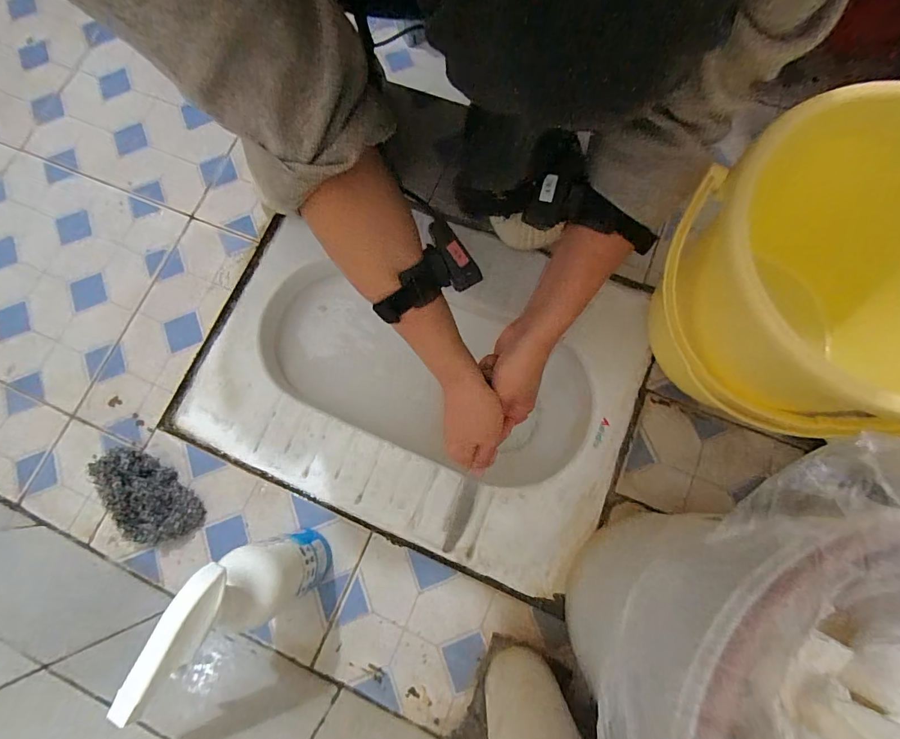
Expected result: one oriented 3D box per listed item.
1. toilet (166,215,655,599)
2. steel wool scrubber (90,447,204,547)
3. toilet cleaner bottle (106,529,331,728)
[{"bbox_3d":[-0.045,0.006,0.566,0.521,0.142,0.383,21,79,7],"label":"toilet"},{"bbox_3d":[-0.346,0.148,0.473,0.073,0.055,0.122,-44,80,-7],"label":"steel wool scrubber"},{"bbox_3d":[-0.171,0.193,0.367,0.062,0.219,0.097,35,81,10],"label":"toilet cleaner bottle"}]

